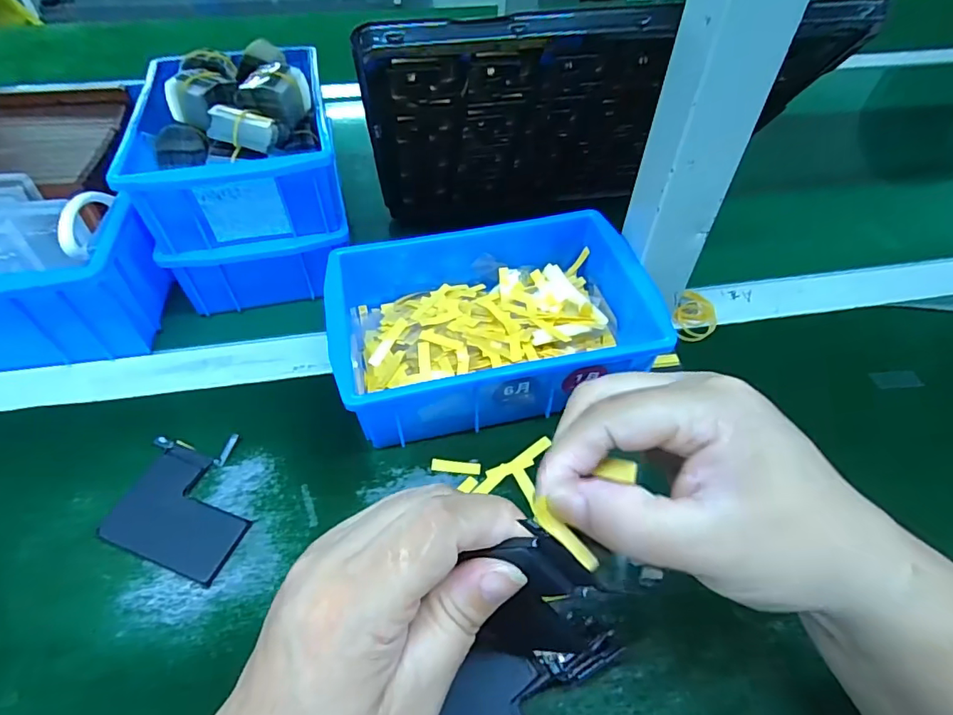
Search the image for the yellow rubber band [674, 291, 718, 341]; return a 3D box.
[{"bbox_3d":[0.168,-0.031,0.399,0.030,0.013,0.045,22,51,17],"label":"yellow rubber band"}]

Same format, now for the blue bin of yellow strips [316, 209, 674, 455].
[{"bbox_3d":[0.007,-0.024,0.355,0.199,0.073,0.140,-9,49,-9],"label":"blue bin of yellow strips"}]

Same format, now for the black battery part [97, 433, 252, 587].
[{"bbox_3d":[-0.166,0.082,0.302,0.082,0.004,0.074,16,49,12],"label":"black battery part"}]

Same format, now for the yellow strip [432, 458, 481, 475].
[{"bbox_3d":[-0.013,0.066,0.317,0.030,0.004,0.007,7,48,5],"label":"yellow strip"}]

